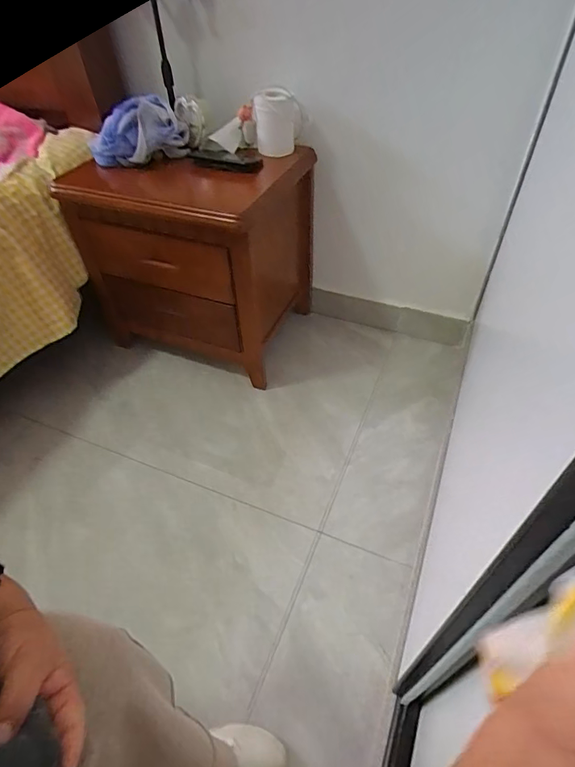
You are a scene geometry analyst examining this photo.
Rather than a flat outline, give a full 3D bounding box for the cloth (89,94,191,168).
[{"bbox_3d":[-0.342,-0.574,0.988,0.211,0.121,0.125,-24,49,-15],"label":"cloth"}]

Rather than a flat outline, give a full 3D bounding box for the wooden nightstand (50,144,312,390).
[{"bbox_3d":[-0.211,-0.343,1.161,0.482,0.464,0.427,20,51,20],"label":"wooden nightstand"}]

